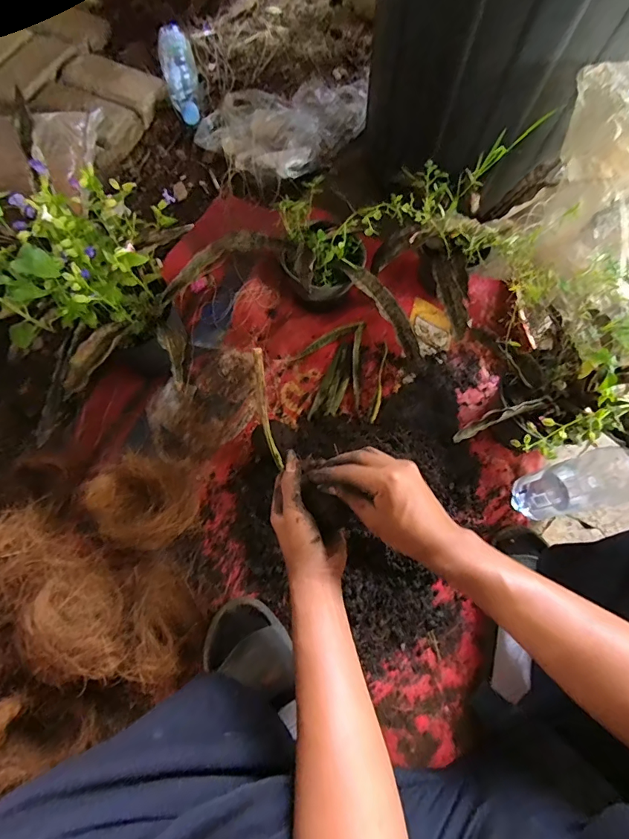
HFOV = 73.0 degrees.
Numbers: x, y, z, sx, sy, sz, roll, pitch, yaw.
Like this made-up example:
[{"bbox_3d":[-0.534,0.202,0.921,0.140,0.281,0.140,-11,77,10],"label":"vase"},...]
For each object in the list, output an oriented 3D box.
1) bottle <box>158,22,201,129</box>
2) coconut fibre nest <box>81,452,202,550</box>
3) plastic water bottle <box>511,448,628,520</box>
[{"bbox_3d":[-0.272,-0.698,0.873,0.069,0.060,0.227,-13,72,-7],"label":"bottle"},{"bbox_3d":[-0.238,0.112,0.595,0.149,0.065,0.127,16,71,3],"label":"coconut fibre nest"},{"bbox_3d":[0.340,0.081,0.540,0.080,0.242,0.062,-12,71,-5],"label":"plastic water bottle"}]

